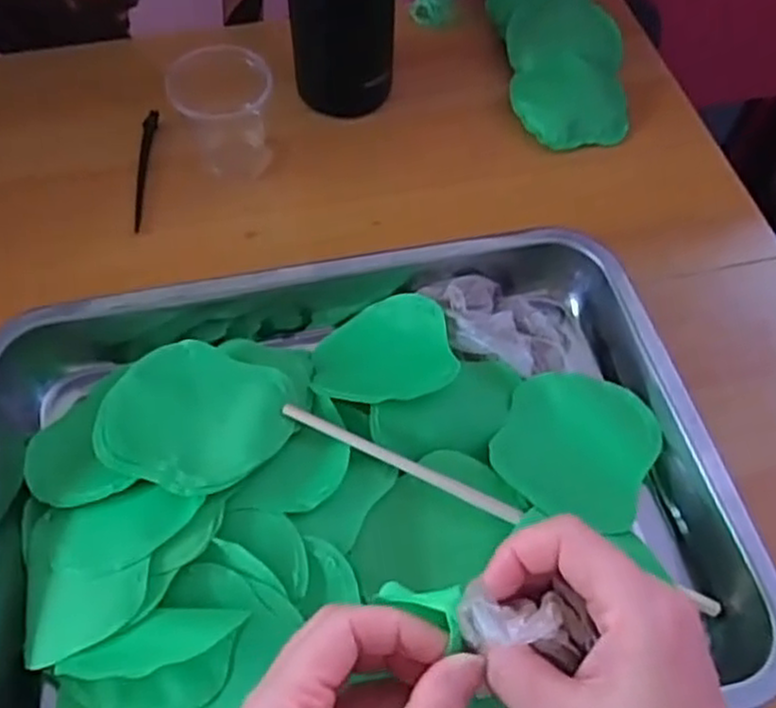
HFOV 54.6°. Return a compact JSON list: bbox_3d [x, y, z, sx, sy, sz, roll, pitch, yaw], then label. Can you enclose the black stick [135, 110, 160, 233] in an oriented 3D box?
[{"bbox_3d":[-0.166,-0.125,0.510,0.009,0.006,0.111,0,60,-4],"label":"black stick"}]

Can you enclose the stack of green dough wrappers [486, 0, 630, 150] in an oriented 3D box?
[{"bbox_3d":[0.135,-0.245,0.584,0.090,0.028,0.205,-1,60,-4],"label":"stack of green dough wrappers"}]

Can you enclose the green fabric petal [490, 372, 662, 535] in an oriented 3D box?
[{"bbox_3d":[0.096,0.046,0.382,0.074,0.005,0.081,21,55,14],"label":"green fabric petal"}]

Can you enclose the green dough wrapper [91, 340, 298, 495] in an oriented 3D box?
[{"bbox_3d":[-0.098,0.030,0.377,0.094,0.004,0.084,21,48,17],"label":"green dough wrapper"}]

